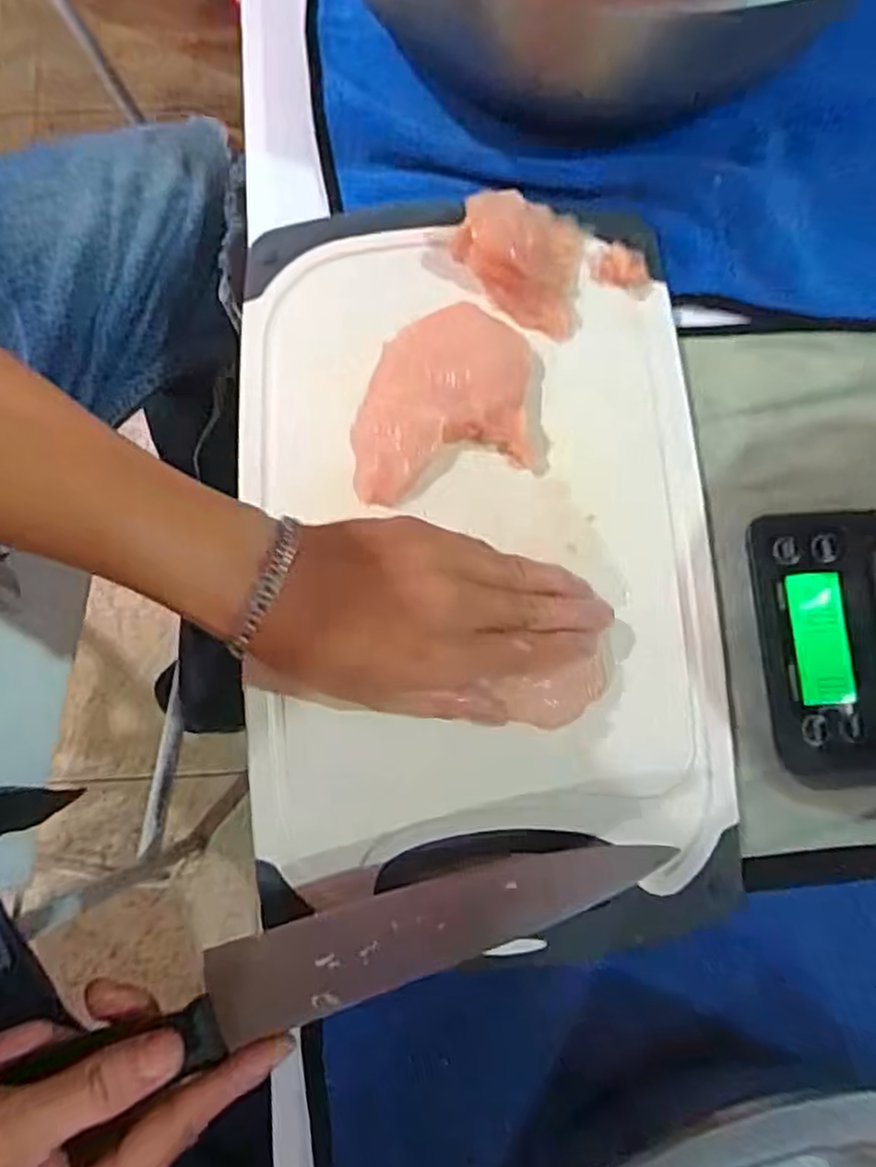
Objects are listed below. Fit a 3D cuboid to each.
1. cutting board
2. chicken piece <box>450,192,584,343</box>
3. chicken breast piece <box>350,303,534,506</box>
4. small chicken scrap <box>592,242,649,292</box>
[{"bbox_3d":[0.021,-0.018,0.360,0.230,0.018,0.372,-3,79,-2],"label":"cutting board"},{"bbox_3d":[0.044,-0.172,0.383,0.070,0.028,0.065,12,79,1],"label":"chicken piece"},{"bbox_3d":[0.000,-0.096,0.374,0.093,0.019,0.095,-8,80,-3],"label":"chicken breast piece"},{"bbox_3d":[0.100,-0.172,0.393,0.030,0.008,0.022,20,80,3],"label":"small chicken scrap"}]

